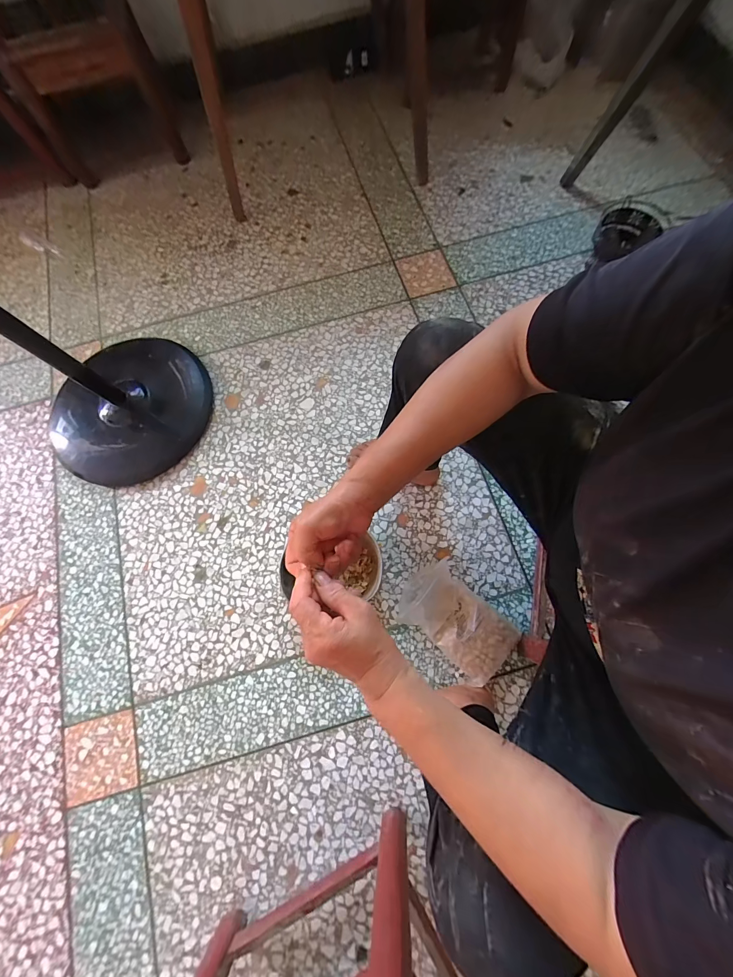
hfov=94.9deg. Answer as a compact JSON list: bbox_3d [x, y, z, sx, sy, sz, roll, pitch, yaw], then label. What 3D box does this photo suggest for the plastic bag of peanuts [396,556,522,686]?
[{"bbox_3d":[0.185,0.267,0.685,0.225,0.097,0.142,40,80,11],"label":"plastic bag of peanuts"}]

